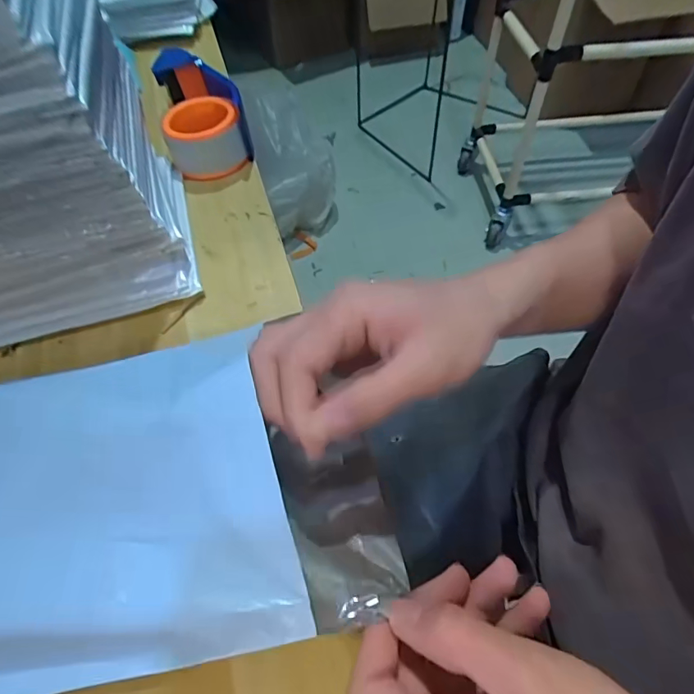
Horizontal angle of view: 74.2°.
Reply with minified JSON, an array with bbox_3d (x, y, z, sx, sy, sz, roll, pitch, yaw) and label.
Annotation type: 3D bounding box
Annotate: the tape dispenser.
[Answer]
[{"bbox_3d":[-0.147,-0.238,0.451,0.078,0.050,0.150,-17,69,-10],"label":"tape dispenser"}]

